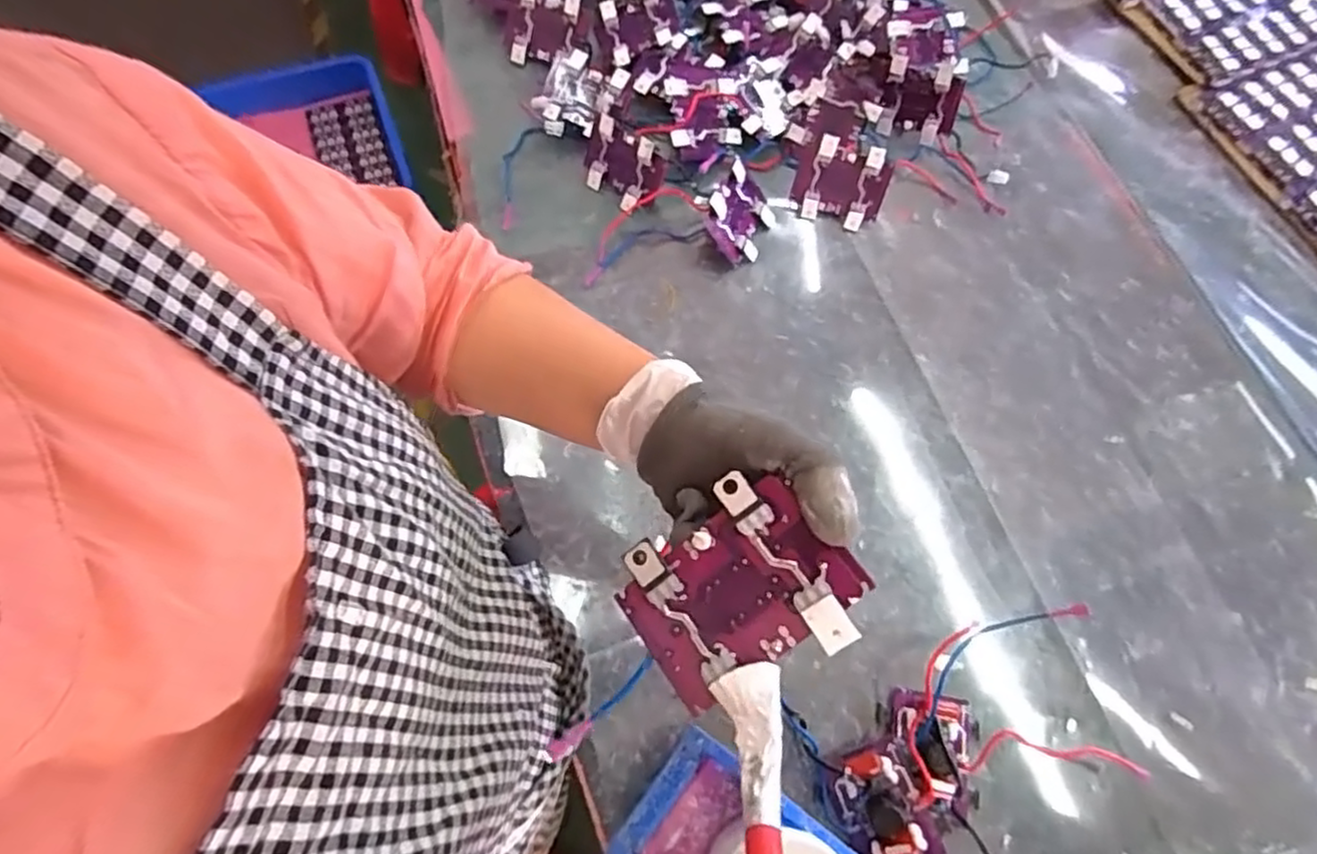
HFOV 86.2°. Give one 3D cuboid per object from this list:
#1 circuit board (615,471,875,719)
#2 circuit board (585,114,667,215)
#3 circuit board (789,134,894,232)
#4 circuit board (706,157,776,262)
[{"bbox_3d":[0.034,0.072,0.307,0.095,0.007,0.078,-37,74,10],"label":"circuit board"},{"bbox_3d":[-0.039,-0.284,0.767,0.093,0.083,0.016,35,46,12],"label":"circuit board"},{"bbox_3d":[0.198,-0.265,0.764,0.097,0.086,0.015,15,31,2],"label":"circuit board"},{"bbox_3d":[0.085,-0.228,0.755,0.024,0.083,0.080,12,62,46],"label":"circuit board"}]

